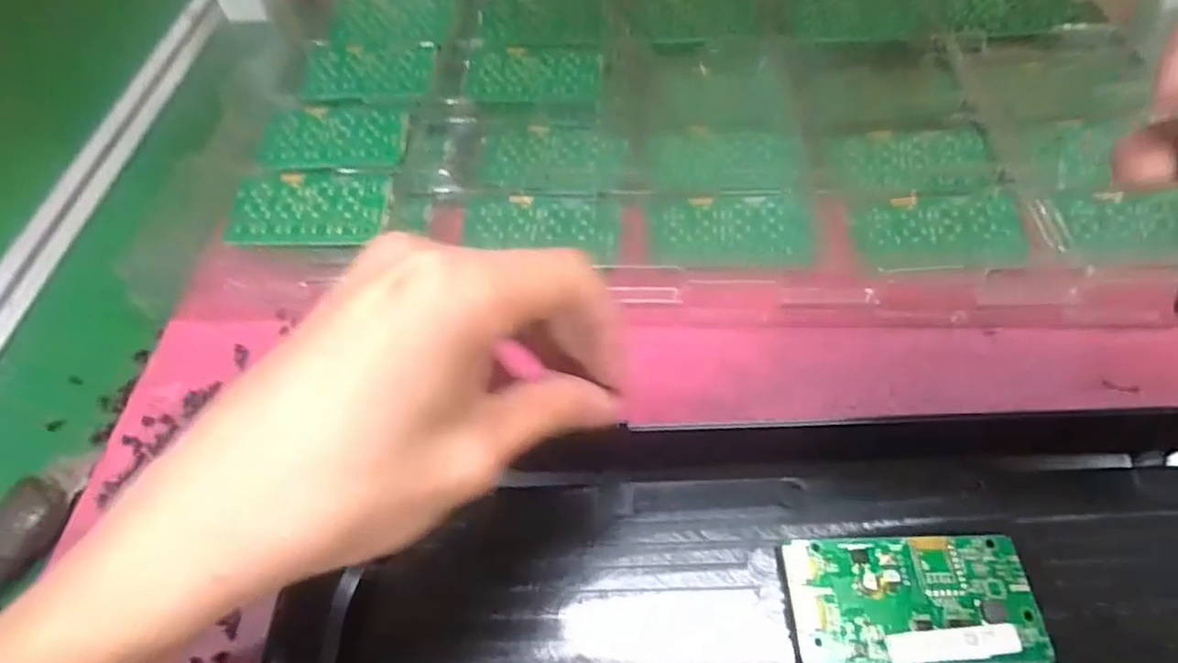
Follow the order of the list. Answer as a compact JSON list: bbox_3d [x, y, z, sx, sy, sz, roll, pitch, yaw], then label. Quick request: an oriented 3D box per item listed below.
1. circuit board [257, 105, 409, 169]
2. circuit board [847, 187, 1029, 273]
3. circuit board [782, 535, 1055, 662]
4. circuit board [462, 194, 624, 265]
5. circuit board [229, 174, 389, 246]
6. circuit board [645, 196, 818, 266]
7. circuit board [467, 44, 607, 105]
[{"bbox_3d":[-0.162,-0.123,0.407,0.087,0.010,0.054,-2,58,0],"label":"circuit board"},{"bbox_3d":[0.198,-0.060,0.363,0.092,0.007,0.053,0,58,1],"label":"circuit board"},{"bbox_3d":[0.129,0.108,0.257,0.094,0.010,0.048,-1,58,0],"label":"circuit board"},{"bbox_3d":[-0.028,-0.063,0.375,0.093,0.004,0.044,6,58,5],"label":"circuit board"},{"bbox_3d":[-0.162,-0.071,0.371,0.088,0.004,0.049,1,68,4],"label":"circuit board"},{"bbox_3d":[0.082,-0.058,0.368,0.091,0.006,0.050,3,58,3],"label":"circuit board"},{"bbox_3d":[-0.038,-0.182,0.446,0.093,0.007,0.057,4,58,4],"label":"circuit board"}]

